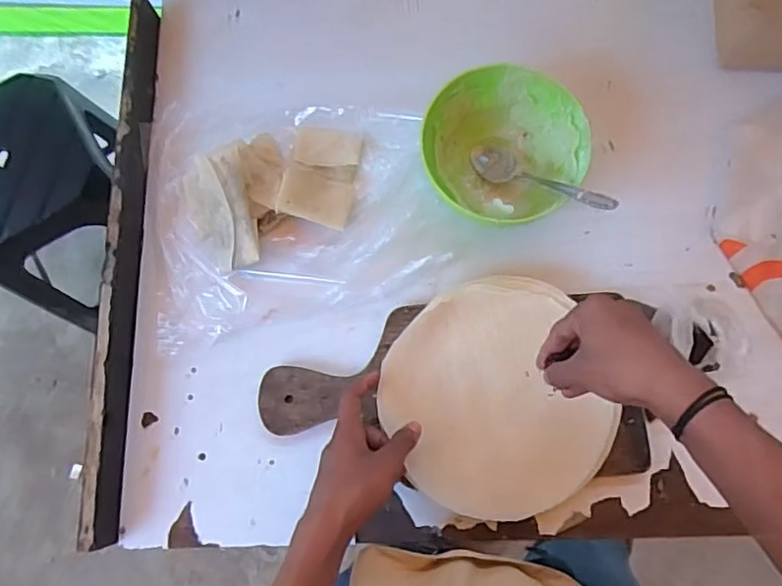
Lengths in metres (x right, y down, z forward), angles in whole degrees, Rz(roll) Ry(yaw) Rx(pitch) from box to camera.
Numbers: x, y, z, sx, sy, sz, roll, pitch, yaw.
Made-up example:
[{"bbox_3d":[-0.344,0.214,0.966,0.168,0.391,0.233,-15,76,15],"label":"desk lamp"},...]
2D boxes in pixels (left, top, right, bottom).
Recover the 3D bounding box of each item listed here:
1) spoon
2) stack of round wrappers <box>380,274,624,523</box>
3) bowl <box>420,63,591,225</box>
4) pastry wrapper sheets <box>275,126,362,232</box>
[{"bbox_3d":[0.138,-0.106,0.552,0.035,0.024,0.164,-48,45,-8],"label":"spoon"},{"bbox_3d":[0.092,0.098,0.543,0.183,0.026,0.203,-26,79,-4],"label":"stack of round wrappers"},{"bbox_3d":[0.107,-0.133,0.576,0.141,0.078,0.142,0,79,1],"label":"bowl"},{"bbox_3d":[-0.070,-0.117,0.596,0.068,0.012,0.103,14,69,-12],"label":"pastry wrapper sheets"}]

